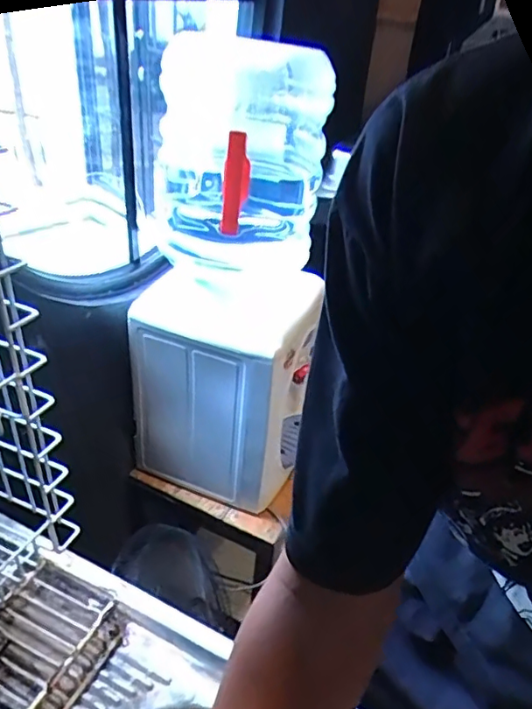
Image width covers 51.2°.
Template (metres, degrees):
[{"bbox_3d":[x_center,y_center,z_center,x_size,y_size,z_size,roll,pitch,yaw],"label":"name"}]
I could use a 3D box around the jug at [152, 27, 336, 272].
[{"bbox_3d":[-0.034,-0.331,0.958,0.249,0.331,0.244,8,34,0],"label":"jug"}]

